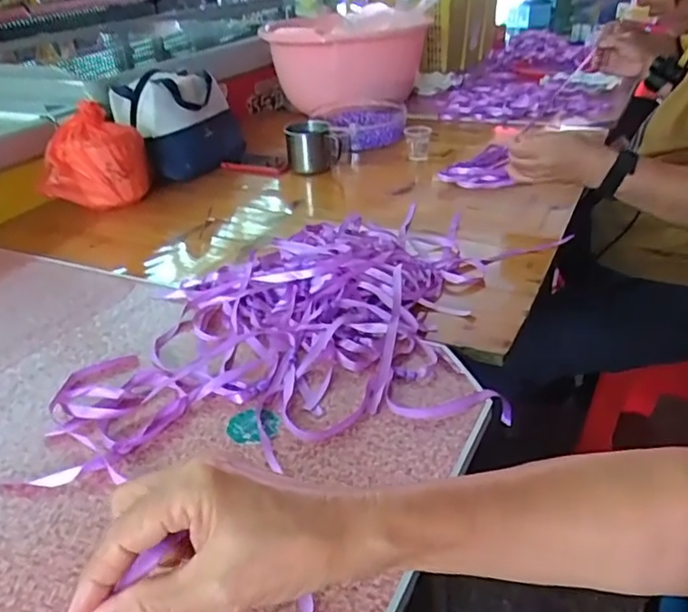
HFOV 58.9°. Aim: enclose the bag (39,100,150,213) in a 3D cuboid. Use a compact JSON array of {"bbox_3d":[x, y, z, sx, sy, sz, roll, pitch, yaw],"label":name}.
[{"bbox_3d":[-0.412,-0.244,1.006,0.162,0.145,0.107,-10,32,-10],"label":"bag"}]

